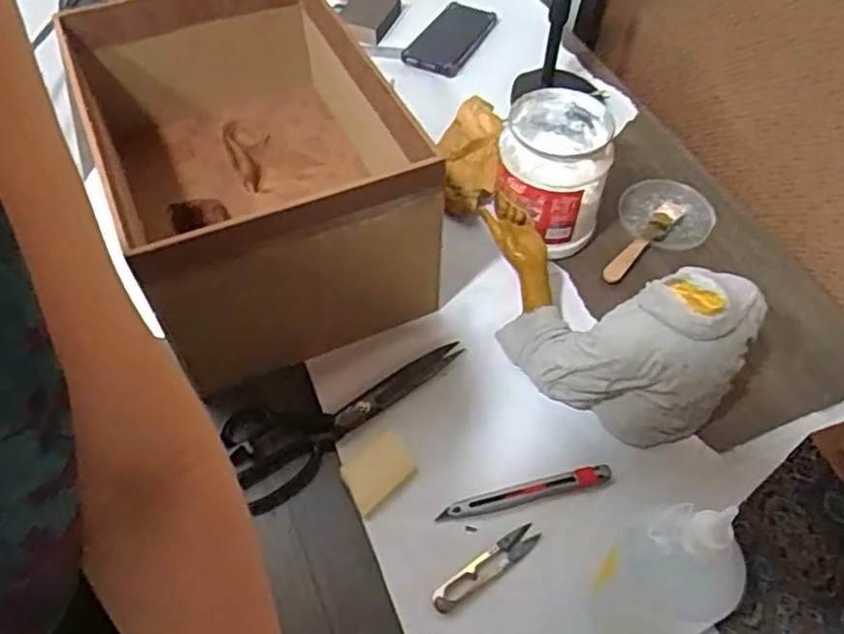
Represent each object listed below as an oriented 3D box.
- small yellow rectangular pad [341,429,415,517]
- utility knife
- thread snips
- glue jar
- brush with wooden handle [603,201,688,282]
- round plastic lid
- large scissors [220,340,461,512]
[{"bbox_3d":[-0.040,0.134,0.594,0.064,0.010,0.046,-36,62,-24],"label":"small yellow rectangular pad"},{"bbox_3d":[0.087,0.147,0.569,0.149,0.004,0.014,-11,55,-9],"label":"utility knife"},{"bbox_3d":[0.052,0.204,0.552,0.102,0.007,0.022,-30,59,-20],"label":"thread snips"},{"bbox_3d":[0.133,-0.147,0.685,0.100,0.124,0.107,16,55,11],"label":"glue jar"},{"bbox_3d":[0.247,-0.087,0.756,0.024,0.009,0.147,38,62,24],"label":"brush with wooden handle"},{"bbox_3d":[0.283,-0.120,0.787,0.098,0.014,0.097,0,54,0],"label":"round plastic lid"},{"bbox_3d":[-0.067,0.077,0.613,0.227,0.012,0.083,-31,60,-21],"label":"large scissors"}]

